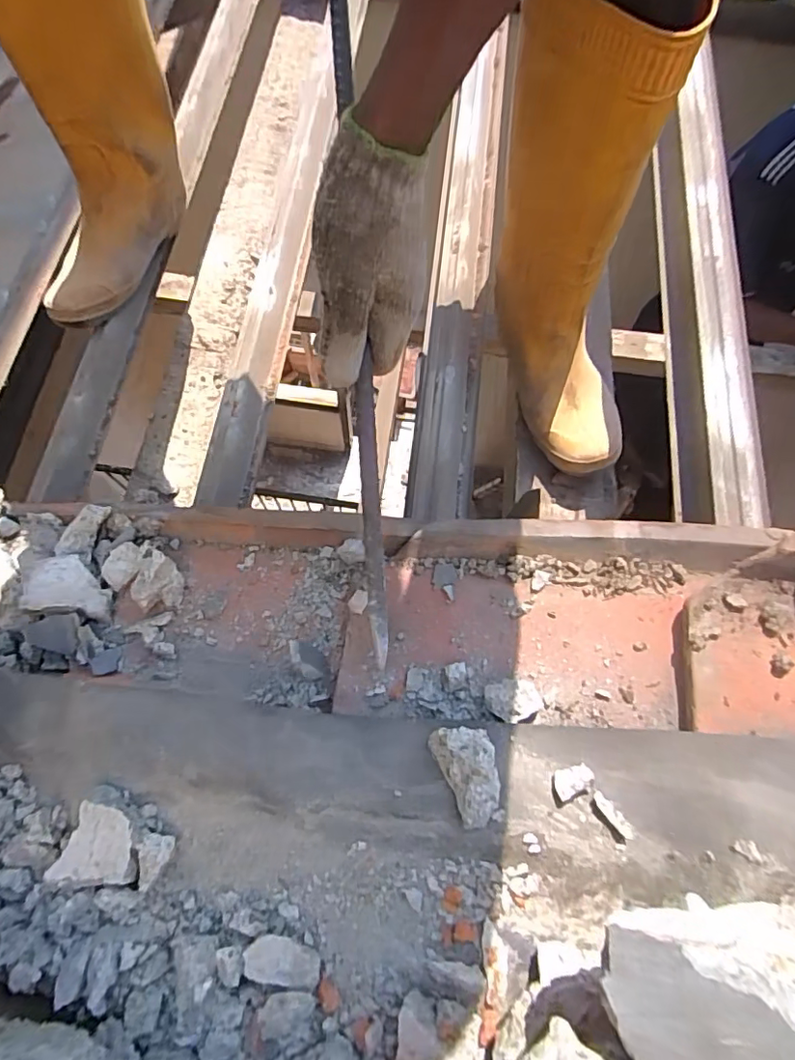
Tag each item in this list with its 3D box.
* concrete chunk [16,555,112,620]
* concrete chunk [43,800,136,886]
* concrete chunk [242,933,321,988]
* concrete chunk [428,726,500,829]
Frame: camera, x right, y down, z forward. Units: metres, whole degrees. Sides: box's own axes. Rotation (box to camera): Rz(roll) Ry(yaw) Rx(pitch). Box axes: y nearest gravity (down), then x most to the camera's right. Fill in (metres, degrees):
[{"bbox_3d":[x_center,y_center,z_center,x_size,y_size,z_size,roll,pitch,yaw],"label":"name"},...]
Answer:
[{"bbox_3d":[-0.270,0.044,0.440,0.066,0.024,0.049,4,70,-1],"label":"concrete chunk"},{"bbox_3d":[-0.180,0.191,0.323,0.050,0.014,0.046,1,70,-2],"label":"concrete chunk"},{"bbox_3d":[-0.061,0.227,0.283,0.041,0.011,0.020,-1,53,6],"label":"concrete chunk"},{"bbox_3d":[0.041,0.129,0.290,0.031,0.024,0.049,-21,72,-10],"label":"concrete chunk"}]

